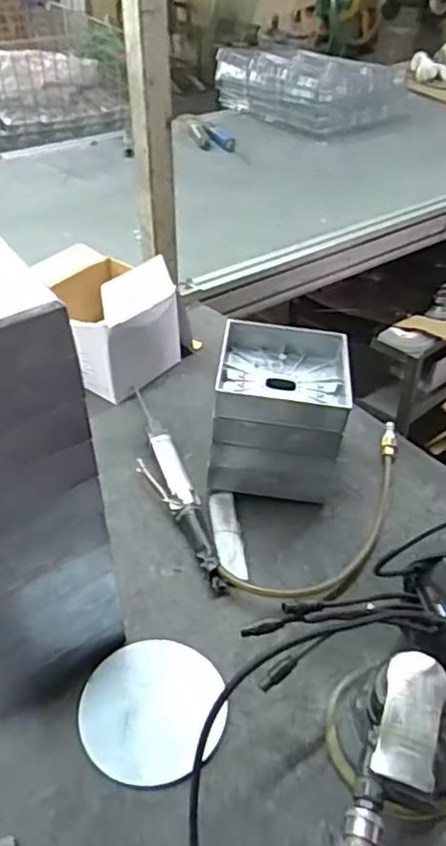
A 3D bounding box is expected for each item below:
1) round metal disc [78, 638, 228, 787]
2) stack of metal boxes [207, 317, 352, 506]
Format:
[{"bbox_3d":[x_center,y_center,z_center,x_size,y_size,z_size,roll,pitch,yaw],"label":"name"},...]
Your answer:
[{"bbox_3d":[-0.056,0.230,0.524,0.114,0.011,0.116,0,39,0],"label":"round metal disc"},{"bbox_3d":[0.062,-0.014,0.712,0.134,0.135,0.158,4,39,5],"label":"stack of metal boxes"}]

